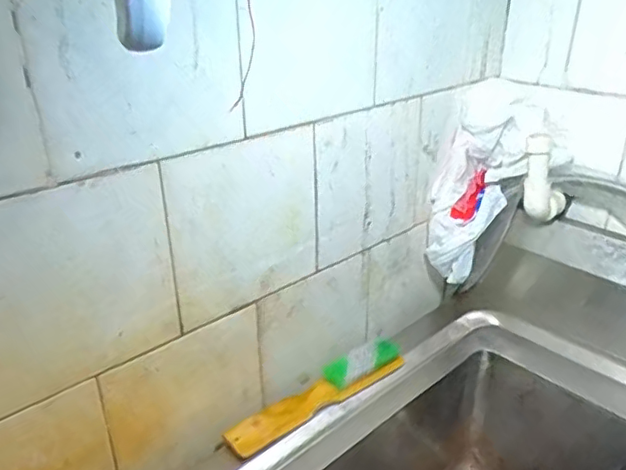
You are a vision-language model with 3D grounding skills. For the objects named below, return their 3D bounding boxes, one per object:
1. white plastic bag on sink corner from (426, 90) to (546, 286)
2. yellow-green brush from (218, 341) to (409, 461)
[{"bbox_3d":[0.182,-0.054,0.641,0.074,0.221,0.067,9,14,-42],"label":"white plastic bag on sink corner"},{"bbox_3d":[0.005,0.155,0.556,0.199,0.032,0.034,-20,31,-34],"label":"yellow-green brush"}]

